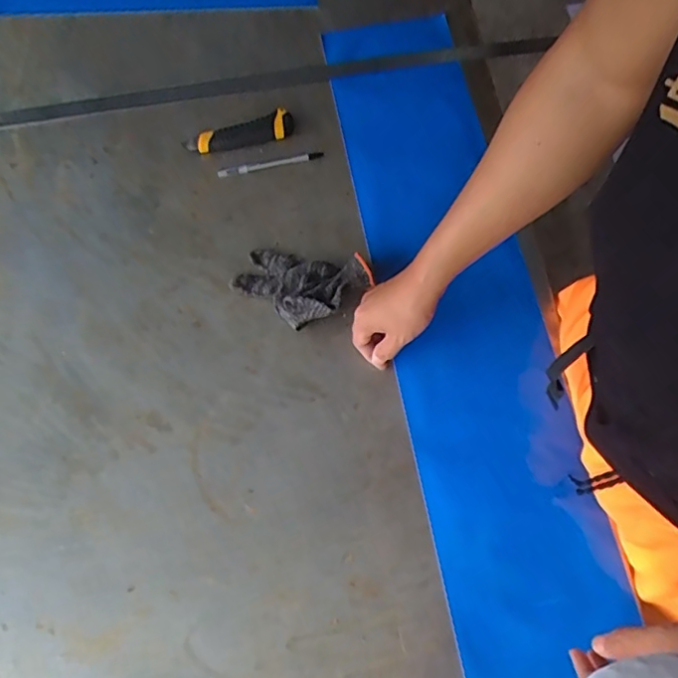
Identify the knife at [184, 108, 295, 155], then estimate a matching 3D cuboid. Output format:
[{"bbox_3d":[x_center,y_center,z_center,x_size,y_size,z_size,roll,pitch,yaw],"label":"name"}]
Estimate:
[{"bbox_3d":[-0.142,-0.293,0.798,0.155,0.026,0.040,-12,71,-5],"label":"knife"}]

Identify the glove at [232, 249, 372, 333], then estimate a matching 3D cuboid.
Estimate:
[{"bbox_3d":[-0.049,-0.065,0.706,0.169,0.039,0.102,8,70,2],"label":"glove"}]

